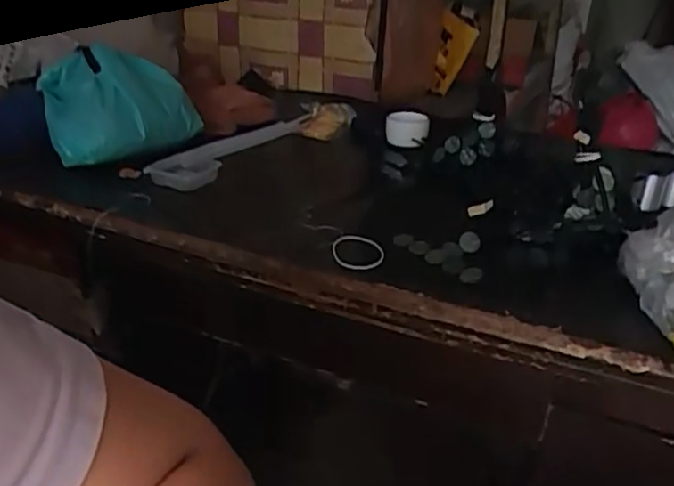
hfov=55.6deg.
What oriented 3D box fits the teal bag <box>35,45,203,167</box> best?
[{"bbox_3d":[-0.303,-0.202,0.893,0.190,0.137,0.138,-11,30,-24],"label":"teal bag"}]

